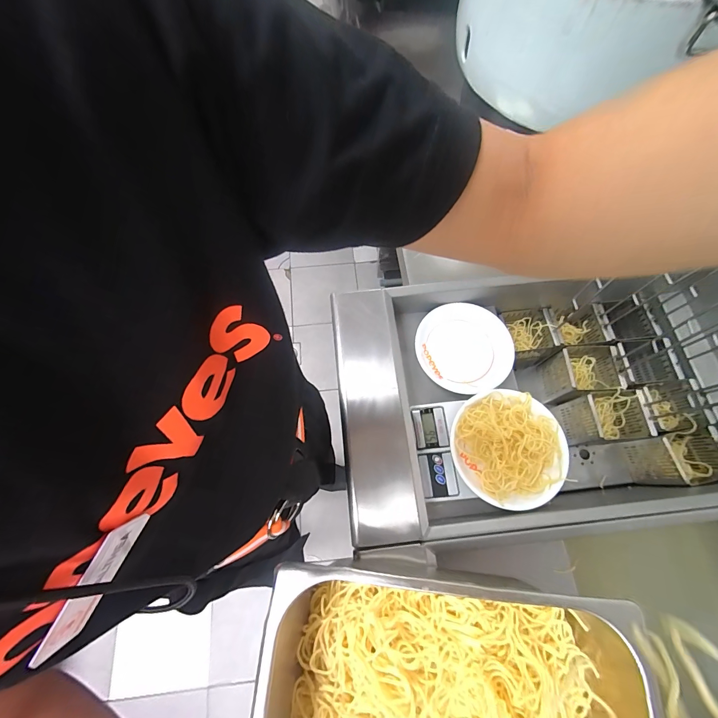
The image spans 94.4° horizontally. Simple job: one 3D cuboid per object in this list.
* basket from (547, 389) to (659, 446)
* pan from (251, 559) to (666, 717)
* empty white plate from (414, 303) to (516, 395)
[{"bbox_3d":[0.490,0.120,0.671,0.106,0.109,0.093,-5,71,-2],"label":"basket"},{"bbox_3d":[0.075,0.334,0.303,0.317,0.121,0.246,5,71,2],"label":"pan"},{"bbox_3d":[0.196,-0.021,0.620,0.175,0.017,0.168,0,70,0],"label":"empty white plate"}]

